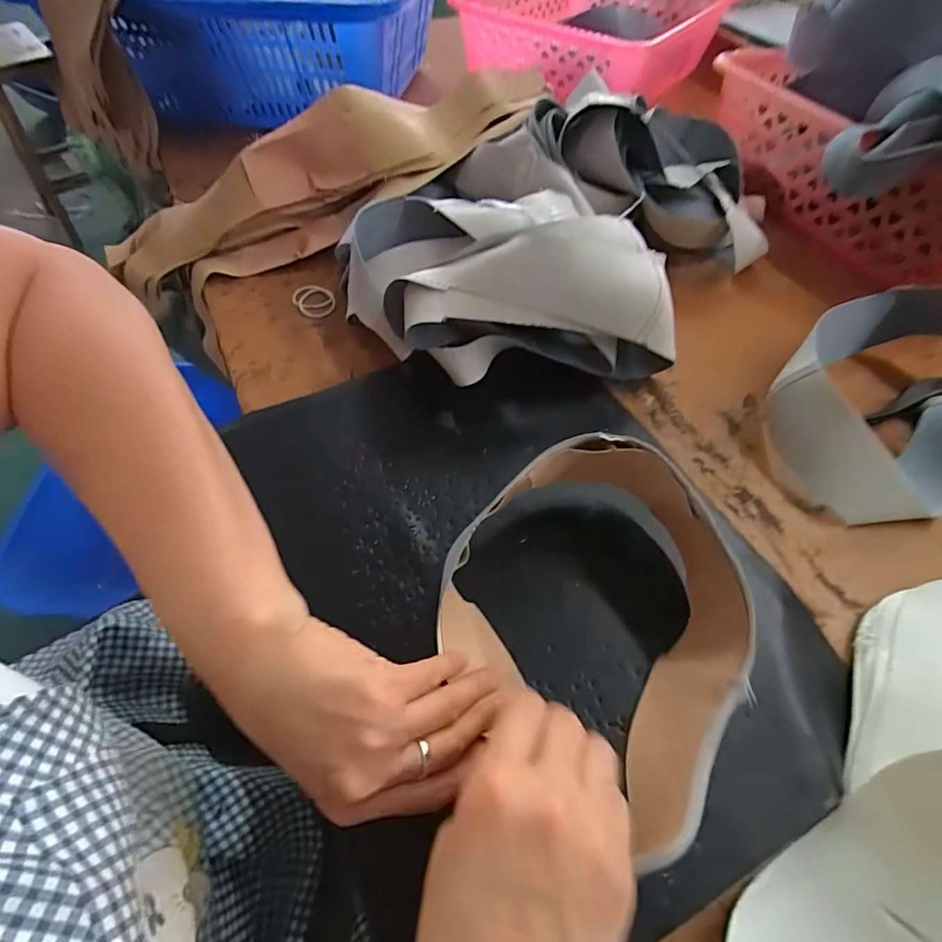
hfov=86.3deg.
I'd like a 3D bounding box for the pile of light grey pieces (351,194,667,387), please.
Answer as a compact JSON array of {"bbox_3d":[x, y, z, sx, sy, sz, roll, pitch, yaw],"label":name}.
[{"bbox_3d":[0.030,-0.167,0.437,0.277,0.119,0.156,-2,57,0],"label":"pile of light grey pieces"}]

